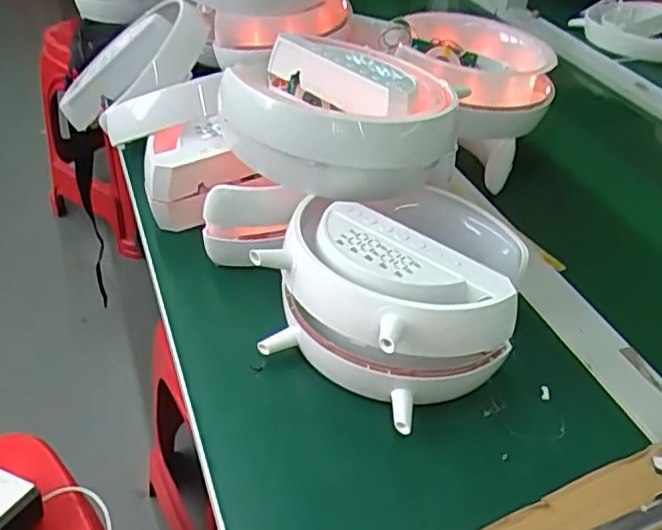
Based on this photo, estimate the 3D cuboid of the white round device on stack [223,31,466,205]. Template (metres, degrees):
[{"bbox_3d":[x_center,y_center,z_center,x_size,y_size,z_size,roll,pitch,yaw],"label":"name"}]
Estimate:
[{"bbox_3d":[0.008,-0.109,0.448,0.156,0.063,0.156,3,39,-2],"label":"white round device on stack"}]

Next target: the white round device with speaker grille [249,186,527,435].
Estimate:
[{"bbox_3d":[0.044,0.014,0.395,0.140,0.086,0.161,23,43,22],"label":"white round device with speaker grille"}]

